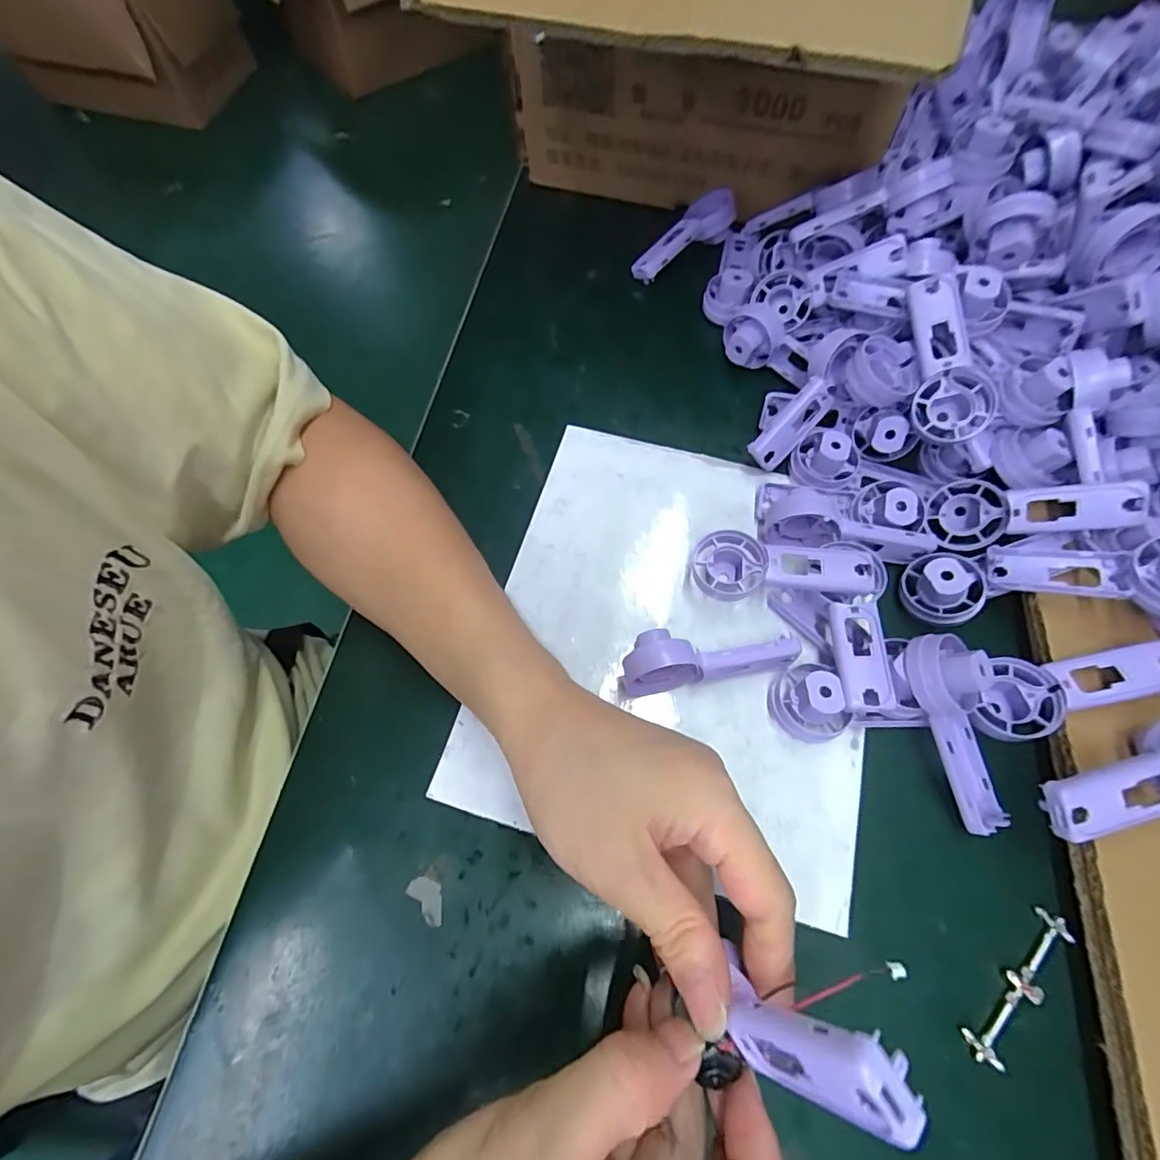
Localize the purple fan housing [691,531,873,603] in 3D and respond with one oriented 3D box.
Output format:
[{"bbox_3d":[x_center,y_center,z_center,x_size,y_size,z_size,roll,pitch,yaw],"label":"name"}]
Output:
[{"bbox_3d":[0.112,-0.004,0.297,0.095,0.024,0.038,3,66,17],"label":"purple fan housing"}]

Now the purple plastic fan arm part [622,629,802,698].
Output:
[{"bbox_3d":[0.066,0.044,0.281,0.092,0.046,0.021,0,66,-14],"label":"purple plastic fan arm part"}]

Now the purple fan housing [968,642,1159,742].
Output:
[{"bbox_3d":[0.244,0.053,0.266,0.093,0.022,0.038,-20,66,14],"label":"purple fan housing"}]

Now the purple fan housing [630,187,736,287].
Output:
[{"bbox_3d":[0.082,-0.264,0.409,0.040,0.033,0.088,37,73,17],"label":"purple fan housing"}]

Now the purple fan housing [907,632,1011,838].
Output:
[{"bbox_3d":[0.185,0.073,0.257,0.031,0.021,0.092,-12,87,-2],"label":"purple fan housing"}]

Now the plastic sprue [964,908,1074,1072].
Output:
[{"bbox_3d":[0.196,0.180,0.233,0.072,0.005,0.015,-42,71,-14],"label":"plastic sprue"}]

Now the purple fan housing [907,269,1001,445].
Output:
[{"bbox_3d":[0.208,-0.126,0.307,0.040,0.023,0.091,-16,94,-4],"label":"purple fan housing"}]

